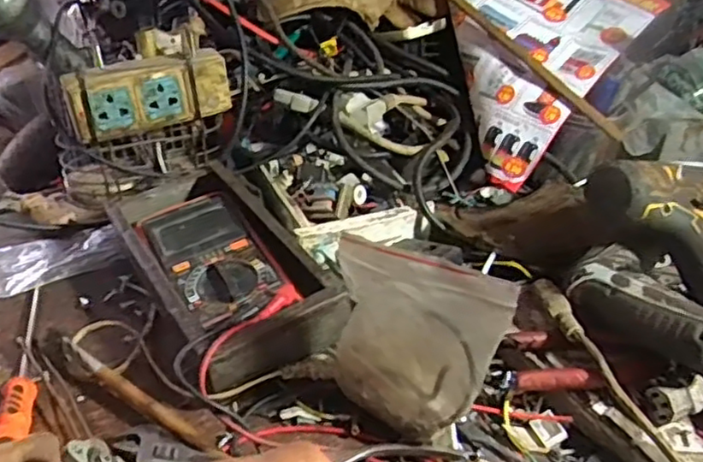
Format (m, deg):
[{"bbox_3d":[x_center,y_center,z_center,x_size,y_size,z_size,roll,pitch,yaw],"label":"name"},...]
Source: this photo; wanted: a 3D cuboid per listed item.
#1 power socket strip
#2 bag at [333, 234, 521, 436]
[{"bbox_3d":[-0.174,-0.120,0.577,0.135,0.056,0.033,-14,38,-23],"label":"power socket strip"},{"bbox_3d":[0.039,0.066,0.402,0.100,0.121,0.028,18,38,20],"label":"bag"}]

